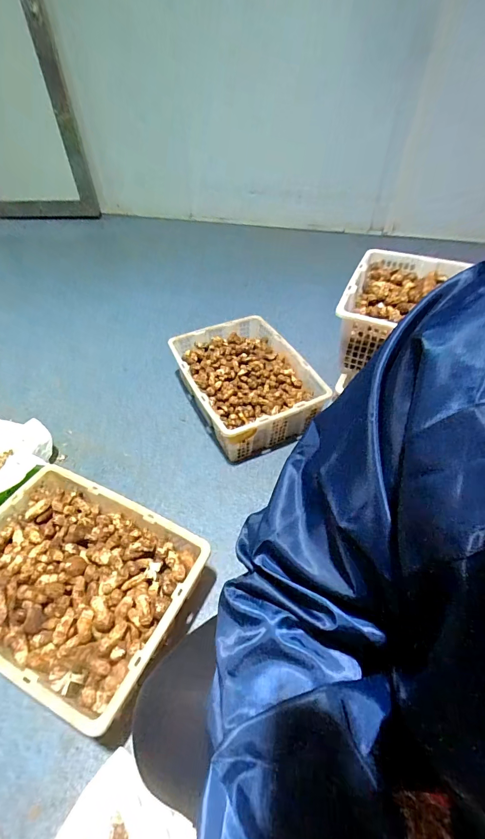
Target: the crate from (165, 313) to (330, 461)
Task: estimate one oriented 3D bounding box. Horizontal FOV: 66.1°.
[{"bbox_3d":[0.009,-0.106,1.207,0.347,0.180,0.461,-22,52,-18],"label":"crate"}]

